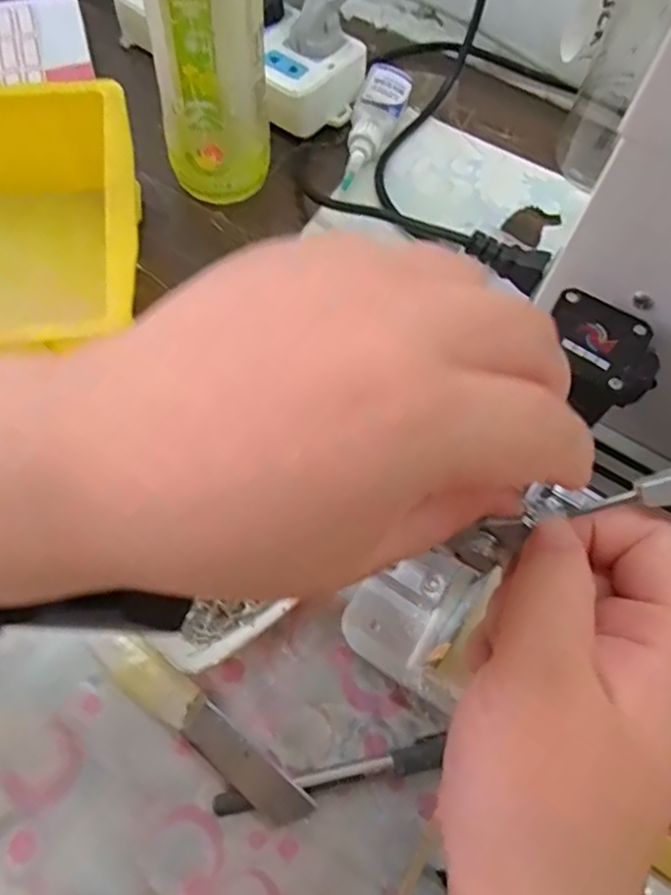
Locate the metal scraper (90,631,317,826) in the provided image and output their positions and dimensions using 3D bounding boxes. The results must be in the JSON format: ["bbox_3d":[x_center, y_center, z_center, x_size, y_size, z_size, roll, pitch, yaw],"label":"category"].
[{"bbox_3d":[-0.061,0.123,0.287,0.119,0.012,0.022,35,67,12],"label":"metal scraper"}]

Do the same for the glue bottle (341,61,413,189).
[{"bbox_3d":[0.027,-0.228,0.455,0.031,0.022,0.110,17,65,4],"label":"glue bottle"}]

